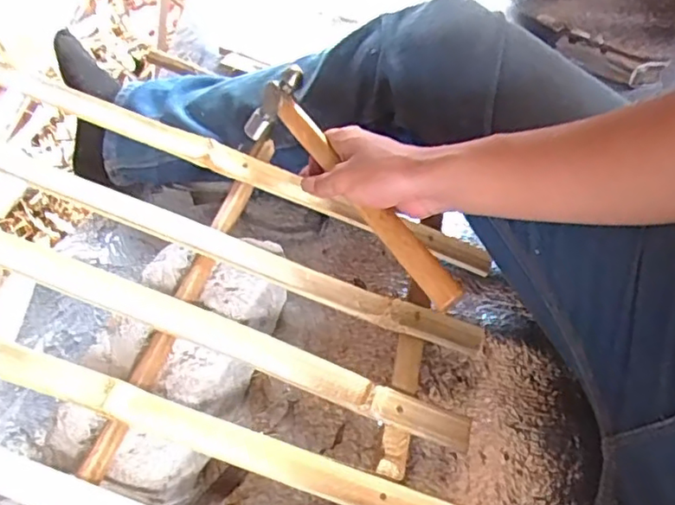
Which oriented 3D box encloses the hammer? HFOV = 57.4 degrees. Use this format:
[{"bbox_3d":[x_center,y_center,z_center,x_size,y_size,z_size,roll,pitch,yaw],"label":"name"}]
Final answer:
[{"bbox_3d":[0.008,-0.056,0.515,0.055,0.046,0.264,-32,62,-13],"label":"hammer"}]

